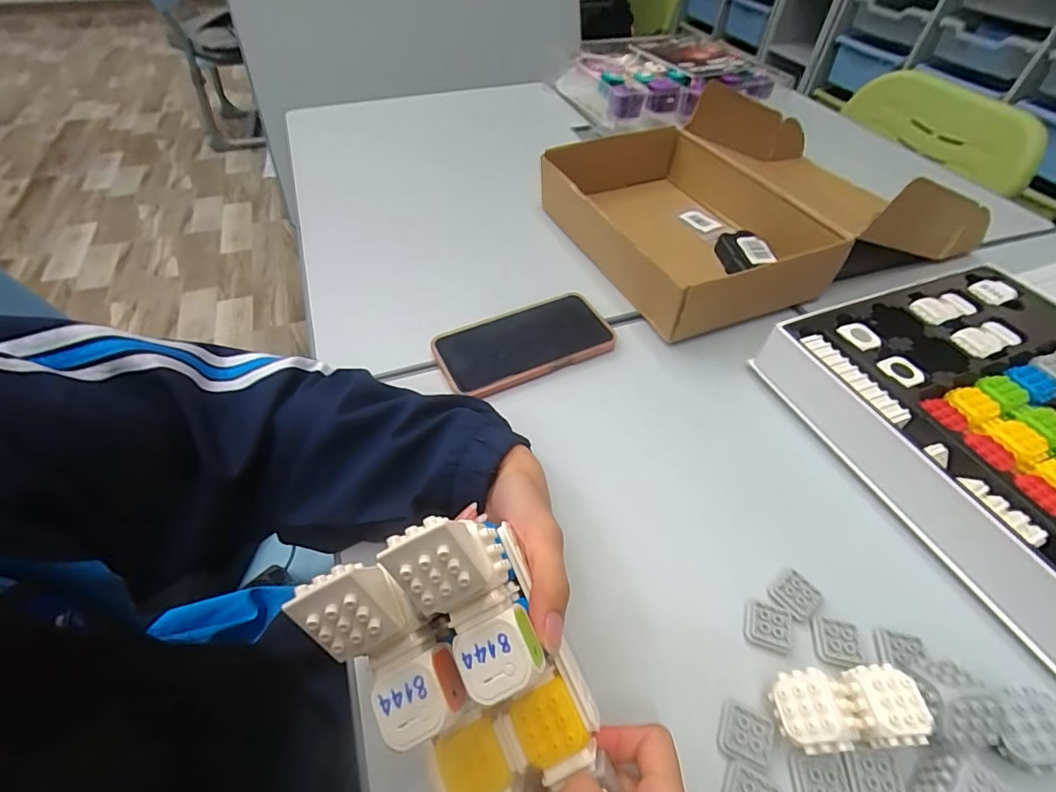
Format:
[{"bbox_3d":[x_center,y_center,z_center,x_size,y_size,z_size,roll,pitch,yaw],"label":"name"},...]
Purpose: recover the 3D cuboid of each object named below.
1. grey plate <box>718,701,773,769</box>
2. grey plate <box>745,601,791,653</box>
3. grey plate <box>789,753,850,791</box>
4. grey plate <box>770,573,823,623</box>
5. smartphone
[{"bbox_3d":[0.122,0.189,0.271,0.026,0.006,0.026,20,52,14],"label":"grey plate"},{"bbox_3d":[0.153,0.147,0.308,0.025,0.006,0.027,17,51,12],"label":"grey plate"},{"bbox_3d":[0.155,0.205,0.255,0.028,0.006,0.025,-4,50,-5],"label":"grey plate"},{"bbox_3d":[0.178,0.132,0.320,0.026,0.005,0.026,-30,57,-25],"label":"grey plate"},{"bbox_3d":[-0.001,-0.053,0.468,0.169,0.013,0.085,-22,54,-20],"label":"smartphone"}]

